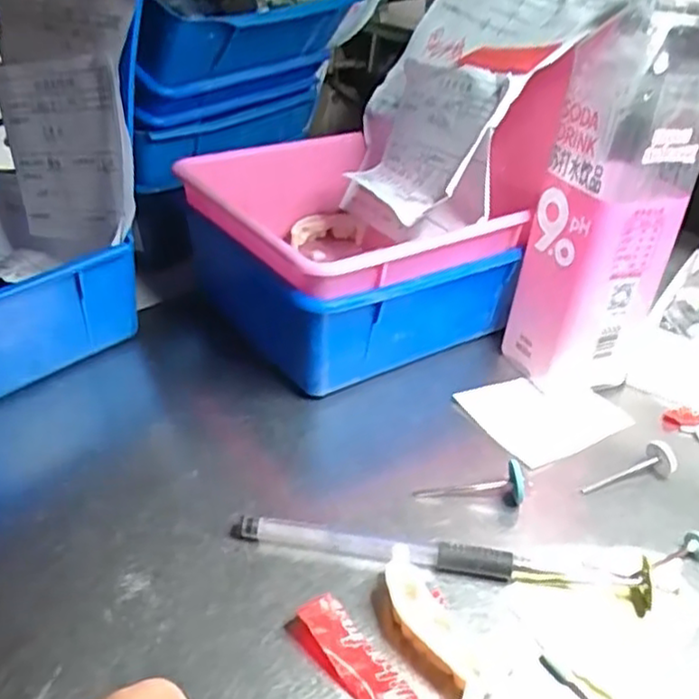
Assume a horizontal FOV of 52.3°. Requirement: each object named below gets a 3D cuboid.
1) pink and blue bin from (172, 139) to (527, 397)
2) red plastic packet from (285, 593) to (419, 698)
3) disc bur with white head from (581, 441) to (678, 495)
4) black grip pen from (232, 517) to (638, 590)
[{"bbox_3d":[-0.008,-0.056,0.419,0.139,0.086,0.159,-21,42,-30],"label":"pink and blue bin"},{"bbox_3d":[0.005,0.114,0.247,0.025,0.010,0.066,-19,40,-27],"label":"red plastic packet"},{"bbox_3d":[0.133,0.058,0.337,0.049,0.017,0.013,-14,38,-21],"label":"disc bur with white head"},{"bbox_3d":[0.032,0.082,0.290,0.162,0.013,0.014,6,35,5],"label":"black grip pen"}]

